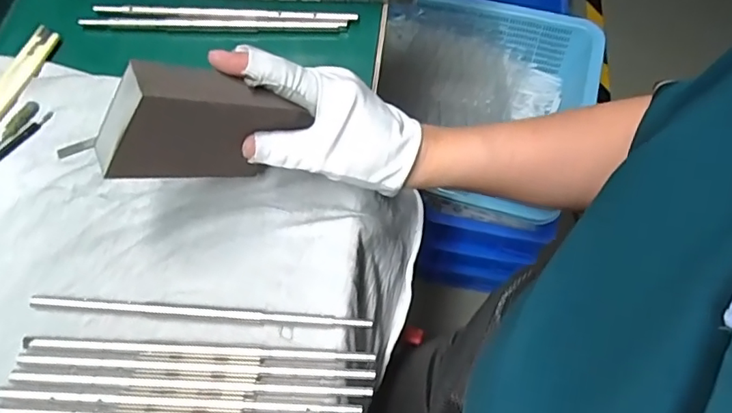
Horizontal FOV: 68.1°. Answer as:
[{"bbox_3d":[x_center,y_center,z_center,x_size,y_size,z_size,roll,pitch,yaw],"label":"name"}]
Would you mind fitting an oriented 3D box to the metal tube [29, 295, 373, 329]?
[{"bbox_3d":[-0.103,0.066,0.339,0.209,0.006,0.007,4,64,0],"label":"metal tube"}]

